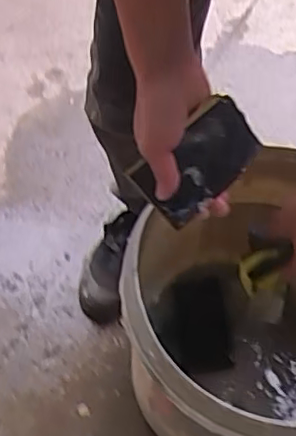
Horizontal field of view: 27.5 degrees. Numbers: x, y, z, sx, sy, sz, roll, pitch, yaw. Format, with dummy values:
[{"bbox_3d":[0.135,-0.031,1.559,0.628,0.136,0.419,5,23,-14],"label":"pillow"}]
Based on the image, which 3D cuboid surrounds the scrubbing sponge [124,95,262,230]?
[{"bbox_3d":[0.045,-0.050,0.542,0.111,0.071,0.011,-40,20,2],"label":"scrubbing sponge"}]

